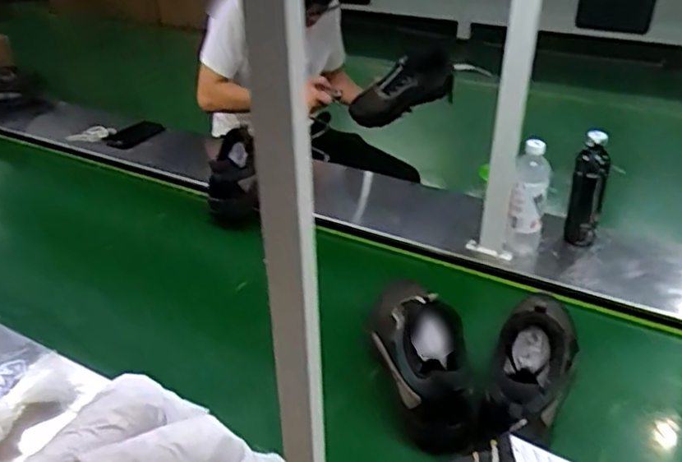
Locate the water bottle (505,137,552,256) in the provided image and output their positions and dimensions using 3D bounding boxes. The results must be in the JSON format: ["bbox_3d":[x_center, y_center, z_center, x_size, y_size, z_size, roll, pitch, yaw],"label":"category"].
[{"bbox_3d":[0.352,-0.048,1.152,0.062,0.248,0.059,8,34,14],"label":"water bottle"}]

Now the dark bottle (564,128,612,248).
[{"bbox_3d":[0.470,-0.081,1.159,0.057,0.225,0.059,15,36,24],"label":"dark bottle"}]

